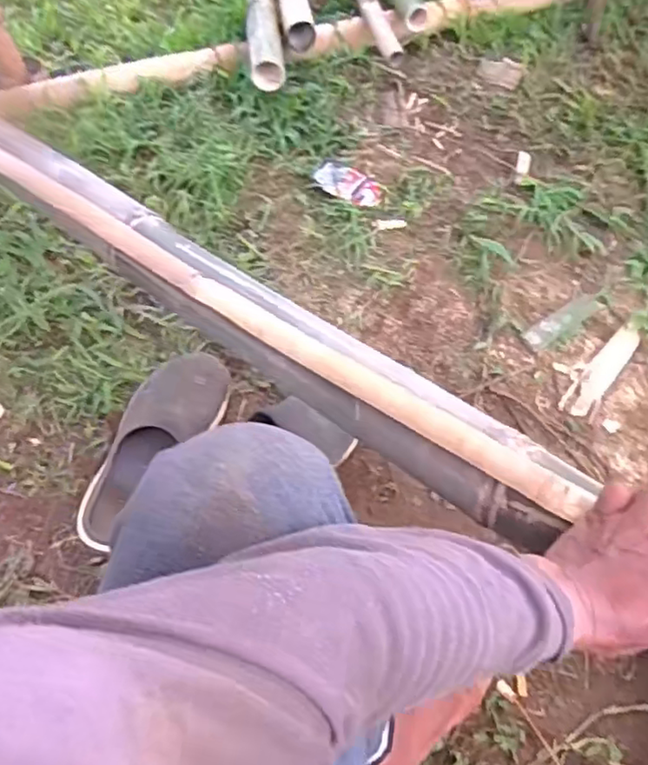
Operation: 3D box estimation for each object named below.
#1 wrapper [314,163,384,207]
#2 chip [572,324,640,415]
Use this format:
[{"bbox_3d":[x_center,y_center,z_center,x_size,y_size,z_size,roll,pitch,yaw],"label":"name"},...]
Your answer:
[{"bbox_3d":[0.044,-0.339,1.049,0.128,0.021,0.073,28,61,19],"label":"wrapper"},{"bbox_3d":[0.386,-0.017,0.851,0.035,0.004,0.174,34,64,24],"label":"chip"}]

